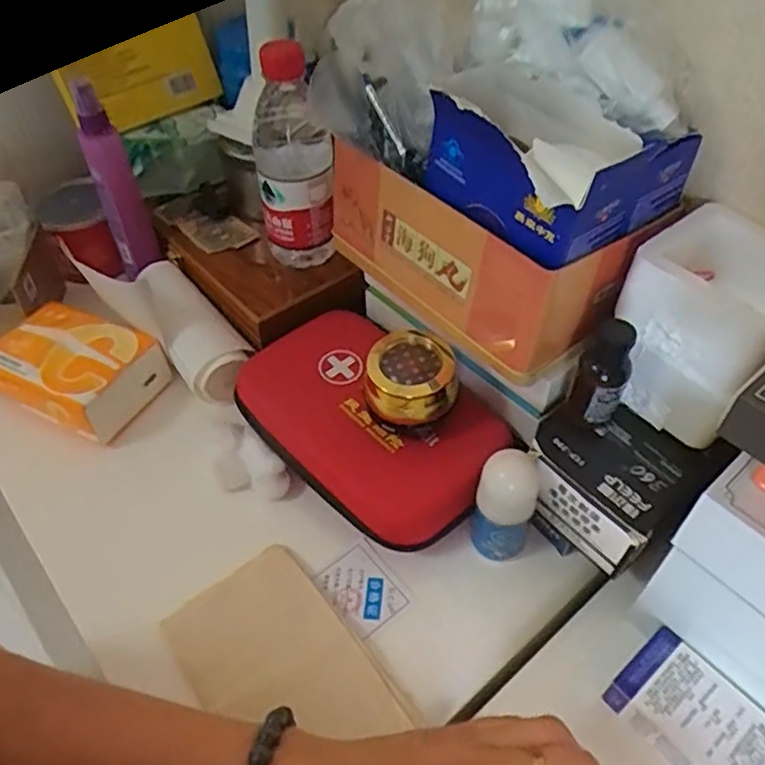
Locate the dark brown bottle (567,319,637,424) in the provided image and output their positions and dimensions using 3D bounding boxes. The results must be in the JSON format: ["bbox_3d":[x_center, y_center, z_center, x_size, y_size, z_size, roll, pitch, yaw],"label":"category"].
[{"bbox_3d":[0.135,-0.003,0.402,0.028,0.077,0.036,20,52,18],"label":"dark brown bottle"}]

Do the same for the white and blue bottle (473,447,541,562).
[{"bbox_3d":[0.080,0.085,0.429,0.037,0.101,0.031,12,50,12],"label":"white and blue bottle"}]

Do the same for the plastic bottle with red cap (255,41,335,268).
[{"bbox_3d":[-0.068,-0.165,0.509,0.060,0.169,0.053,-7,48,-5],"label":"plastic bottle with red cap"}]

